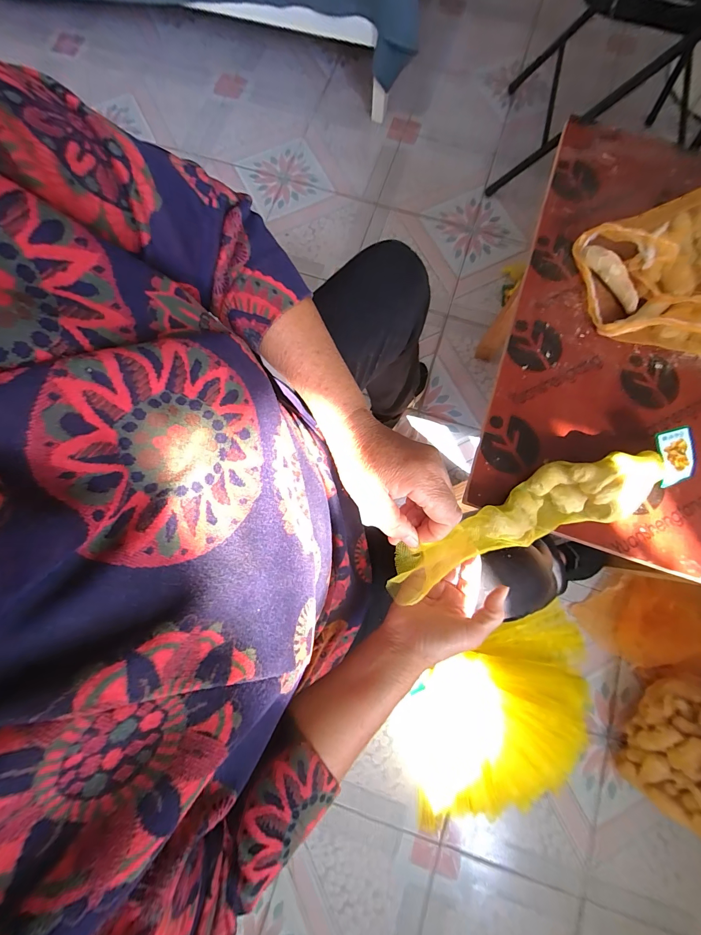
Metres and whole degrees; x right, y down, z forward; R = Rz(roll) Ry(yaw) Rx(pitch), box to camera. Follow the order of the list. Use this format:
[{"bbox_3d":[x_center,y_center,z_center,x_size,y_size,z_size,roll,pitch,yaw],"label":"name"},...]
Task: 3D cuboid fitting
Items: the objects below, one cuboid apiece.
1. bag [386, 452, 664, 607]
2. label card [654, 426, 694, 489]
[{"bbox_3d":[0.181,0.052,0.351,0.314,0.049,0.072,-20,78,-11],"label":"bag"},{"bbox_3d":[0.358,-0.012,0.372,0.041,0.006,0.060,-11,94,0],"label":"label card"}]

